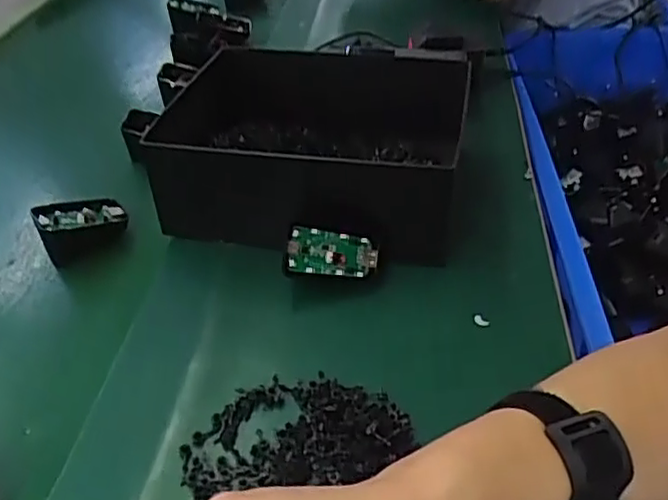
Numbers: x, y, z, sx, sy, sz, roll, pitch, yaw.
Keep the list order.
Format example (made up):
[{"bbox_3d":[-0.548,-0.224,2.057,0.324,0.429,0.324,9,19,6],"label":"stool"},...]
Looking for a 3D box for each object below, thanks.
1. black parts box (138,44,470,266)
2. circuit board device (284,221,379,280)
[{"bbox_3d":[-0.010,-0.095,0.578,0.225,0.112,0.204,4,39,11],"label":"black parts box"},{"bbox_3d":[-0.002,0.002,0.485,0.070,0.038,0.006,4,8,-12],"label":"circuit board device"}]

